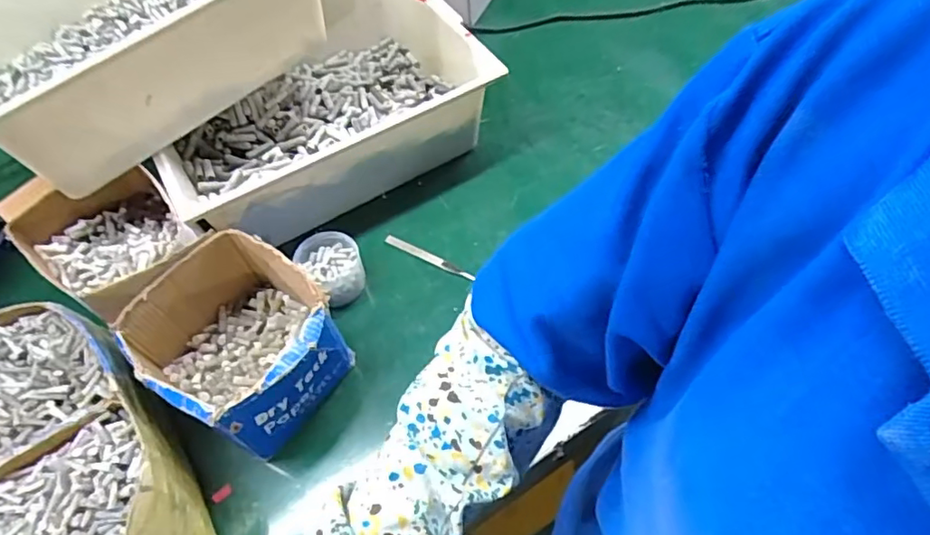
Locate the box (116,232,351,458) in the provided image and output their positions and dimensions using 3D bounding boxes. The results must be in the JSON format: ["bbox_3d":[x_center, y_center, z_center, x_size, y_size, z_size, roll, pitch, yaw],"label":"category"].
[{"bbox_3d":[-0.192,0.072,0.520,0.145,0.123,0.136,29,65,20],"label":"box"}]

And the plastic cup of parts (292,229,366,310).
[{"bbox_3d":[-0.135,0.000,0.602,0.061,0.048,0.070,-41,64,-19],"label":"plastic cup of parts"}]

